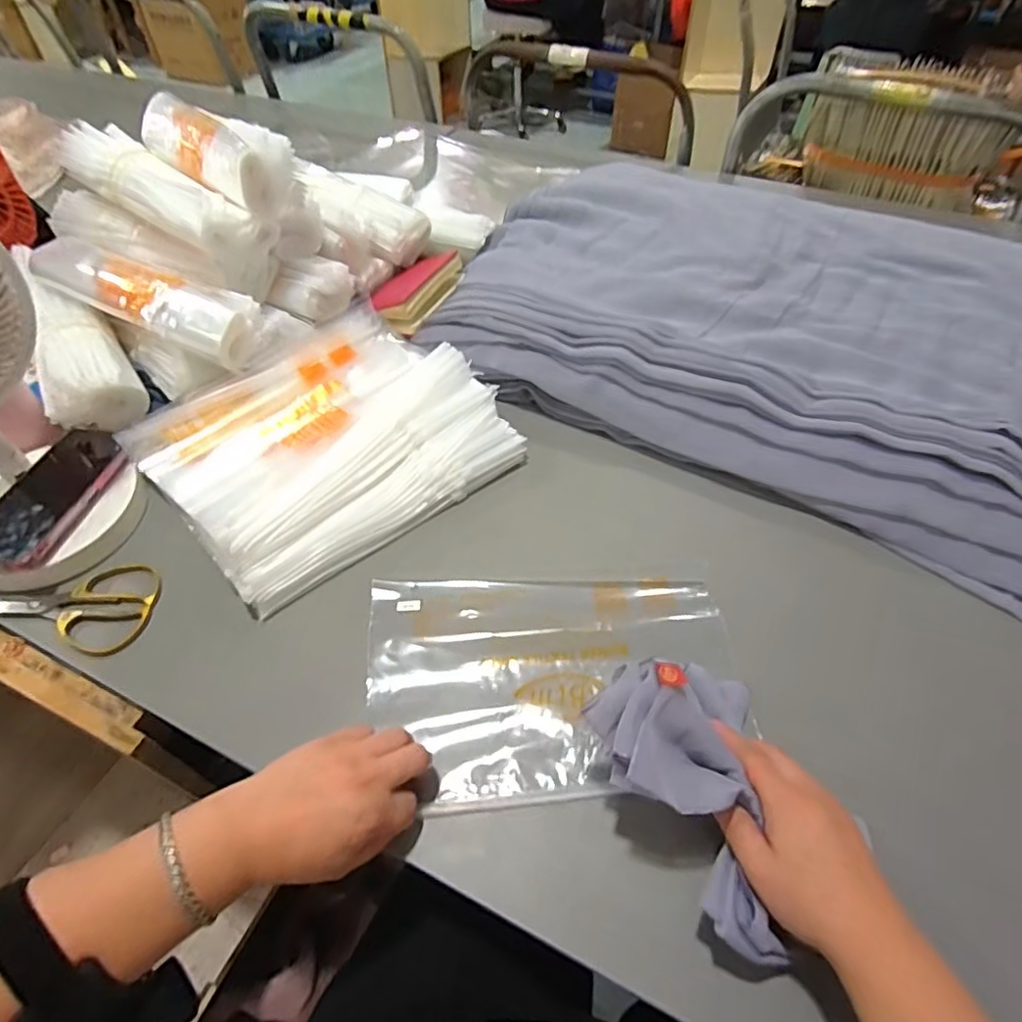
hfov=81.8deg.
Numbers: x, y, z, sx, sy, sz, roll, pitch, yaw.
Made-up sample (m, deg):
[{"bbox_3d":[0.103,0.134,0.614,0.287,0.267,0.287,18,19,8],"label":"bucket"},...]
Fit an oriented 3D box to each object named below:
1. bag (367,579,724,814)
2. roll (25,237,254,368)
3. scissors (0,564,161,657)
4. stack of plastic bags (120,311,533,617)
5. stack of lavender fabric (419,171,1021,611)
[{"bbox_3d":[0.029,0.132,0.472,0.286,0.017,0.183,-1,51,0],"label":"bag"},{"bbox_3d":[-0.422,-0.244,0.672,0.304,0.053,0.076,21,54,17],"label":"roll"},{"bbox_3d":[-0.392,0.075,0.531,0.160,0.016,0.086,14,53,12],"label":"scissors"},{"bbox_3d":[-0.189,-0.079,0.606,0.307,0.073,0.274,-34,58,-24],"label":"stack of plastic bags"},{"bbox_3d":[0.449,-0.165,0.661,1.084,0.073,0.570,24,55,19],"label":"stack of lavender fabric"}]

